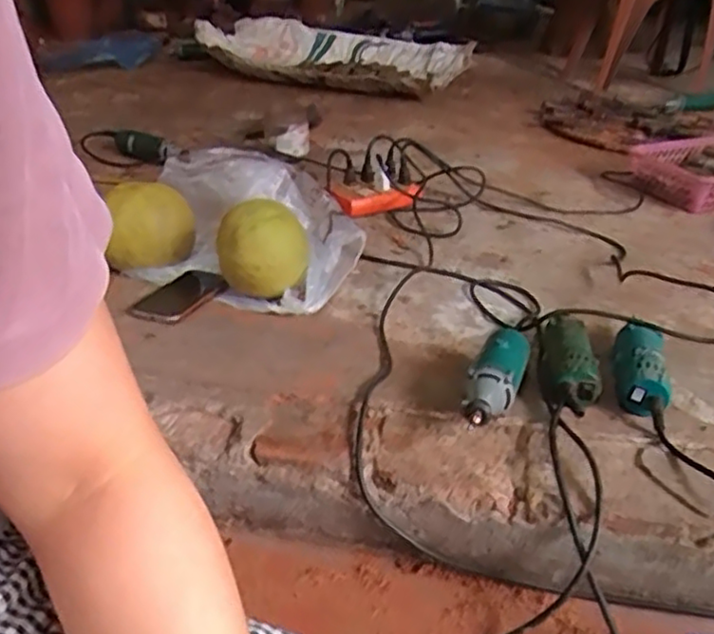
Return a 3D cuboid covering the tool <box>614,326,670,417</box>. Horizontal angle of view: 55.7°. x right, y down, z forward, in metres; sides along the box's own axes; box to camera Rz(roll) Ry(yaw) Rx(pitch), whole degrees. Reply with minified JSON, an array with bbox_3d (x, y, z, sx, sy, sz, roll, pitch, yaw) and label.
[{"bbox_3d":[0.330,0.051,0.788,0.056,0.052,0.155,9,33,14],"label":"tool"}]

